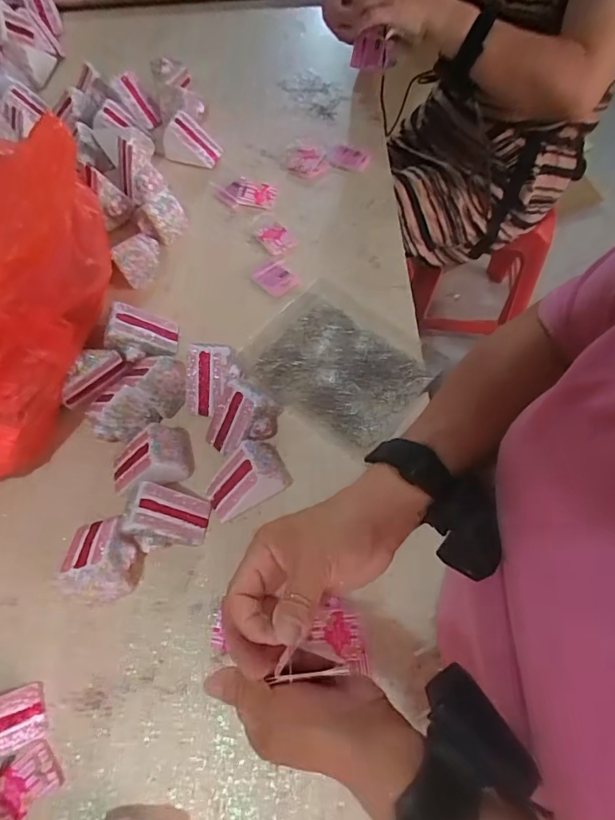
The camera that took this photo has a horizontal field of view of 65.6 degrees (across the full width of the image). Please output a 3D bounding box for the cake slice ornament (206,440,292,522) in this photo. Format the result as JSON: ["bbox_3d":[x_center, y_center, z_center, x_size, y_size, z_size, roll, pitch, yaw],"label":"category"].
[{"bbox_3d":[-0.068,0.076,0.527,0.094,0.068,0.063,-34,67,-14],"label":"cake slice ornament"}]

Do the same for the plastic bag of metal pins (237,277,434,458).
[{"bbox_3d":[0.038,-0.064,0.625,0.221,0.016,0.188,36,70,18],"label":"plastic bag of metal pins"}]

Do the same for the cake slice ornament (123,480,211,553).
[{"bbox_3d":[-0.149,0.115,0.508,0.073,0.063,0.062,2,64,3],"label":"cake slice ornament"}]

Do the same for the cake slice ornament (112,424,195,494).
[{"bbox_3d":[-0.183,0.051,0.541,0.093,0.059,0.069,-15,64,-5],"label":"cake slice ornament"}]

